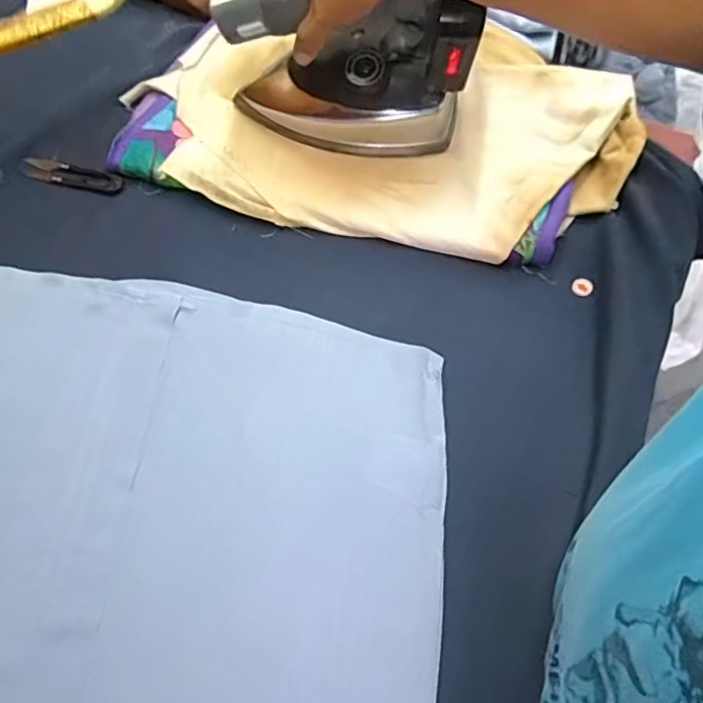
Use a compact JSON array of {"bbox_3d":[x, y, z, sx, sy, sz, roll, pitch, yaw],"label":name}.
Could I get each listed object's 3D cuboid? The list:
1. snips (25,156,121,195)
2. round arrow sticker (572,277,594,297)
[{"bbox_3d":[-0.254,-0.161,0.519,0.098,0.005,0.022,15,68,7],"label":"snips"},{"bbox_3d":[0.190,-0.053,0.470,0.016,0.005,0.014,23,69,10],"label":"round arrow sticker"}]

